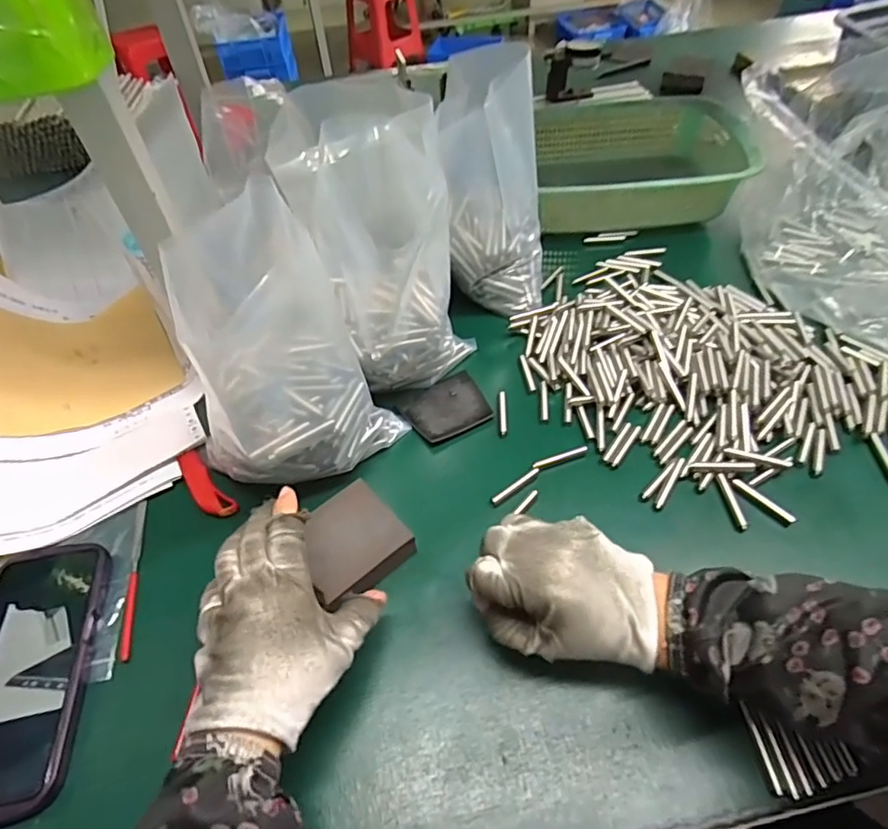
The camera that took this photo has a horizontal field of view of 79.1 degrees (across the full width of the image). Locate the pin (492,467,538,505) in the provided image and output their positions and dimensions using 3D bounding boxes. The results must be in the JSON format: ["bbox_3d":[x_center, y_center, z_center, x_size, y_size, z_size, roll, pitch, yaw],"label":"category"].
[{"bbox_3d":[0.059,0.058,0.435,0.047,0.004,0.007,-31,54,-21],"label":"pin"}]

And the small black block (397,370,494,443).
[{"bbox_3d":[0.002,-0.008,0.493,0.075,0.005,0.066,-25,52,-16],"label":"small black block"}]

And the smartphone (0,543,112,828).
[{"bbox_3d":[-0.280,0.168,0.358,0.083,0.012,0.173,-10,49,-4],"label":"smartphone"}]

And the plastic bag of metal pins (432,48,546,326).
[{"bbox_3d":[0.047,-0.214,0.522,0.101,0.215,0.110,-7,50,0],"label":"plastic bag of metal pins"}]

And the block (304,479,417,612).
[{"bbox_3d":[-0.068,0.092,0.396,0.070,0.014,0.077,-33,54,-22],"label":"block"}]

